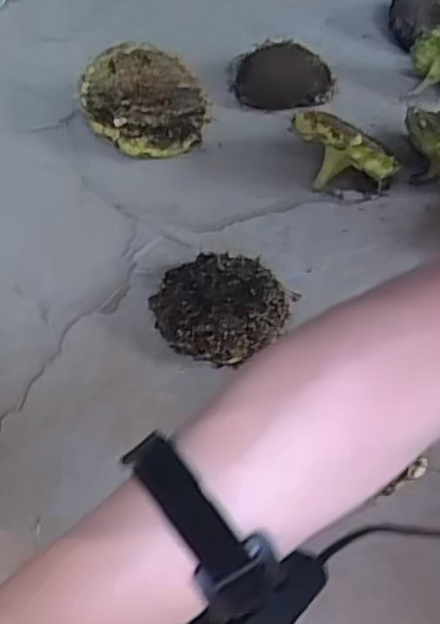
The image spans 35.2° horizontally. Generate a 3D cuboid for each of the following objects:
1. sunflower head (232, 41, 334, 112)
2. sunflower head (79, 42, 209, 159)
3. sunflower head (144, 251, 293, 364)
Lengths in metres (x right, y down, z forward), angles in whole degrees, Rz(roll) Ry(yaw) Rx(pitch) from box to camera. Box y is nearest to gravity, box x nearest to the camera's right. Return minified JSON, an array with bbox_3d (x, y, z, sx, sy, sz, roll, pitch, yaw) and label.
[{"bbox_3d":[0.103,-0.390,1.148,0.164,0.050,0.131,1,47,1],"label":"sunflower head"},{"bbox_3d":[-0.111,-0.317,1.053,0.197,0.042,0.173,-1,75,-23],"label":"sunflower head"},{"bbox_3d":[0.006,-0.006,0.810,0.143,0.057,0.155,0,47,0],"label":"sunflower head"}]

